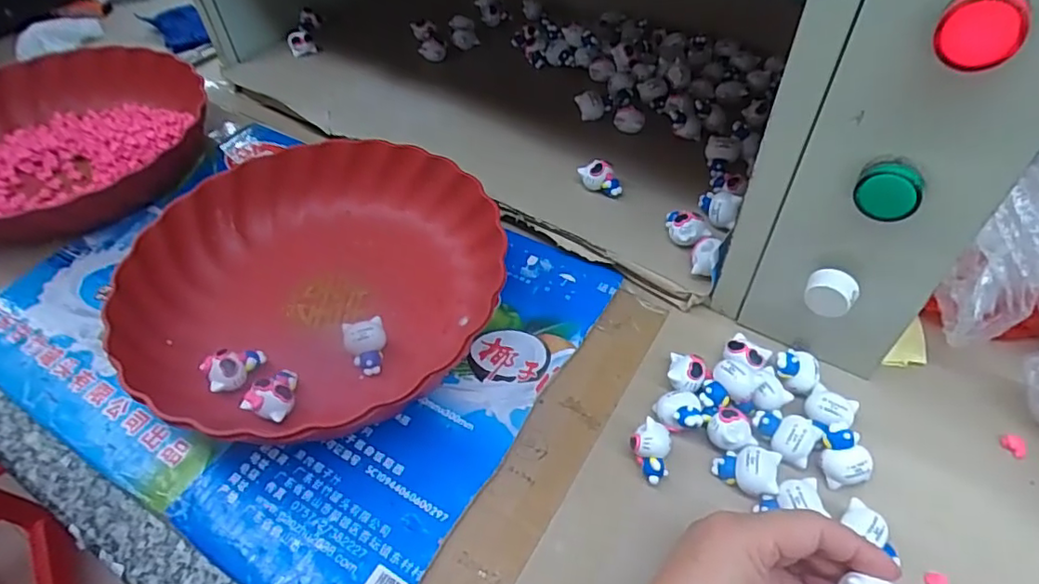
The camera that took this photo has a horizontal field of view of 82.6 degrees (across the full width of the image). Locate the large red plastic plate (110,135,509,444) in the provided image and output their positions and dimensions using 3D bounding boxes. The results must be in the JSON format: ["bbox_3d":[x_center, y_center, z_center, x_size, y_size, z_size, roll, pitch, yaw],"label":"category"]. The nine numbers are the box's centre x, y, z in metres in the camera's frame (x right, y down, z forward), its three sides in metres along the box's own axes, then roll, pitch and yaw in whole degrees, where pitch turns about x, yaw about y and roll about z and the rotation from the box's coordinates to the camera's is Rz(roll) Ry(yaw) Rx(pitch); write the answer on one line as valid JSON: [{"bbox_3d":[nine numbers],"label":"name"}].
[{"bbox_3d":[-0.136,-0.009,0.404,0.232,0.055,0.234,-1,49,1],"label":"large red plastic plate"}]

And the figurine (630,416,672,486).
[{"bbox_3d":[0.073,0.090,0.331,0.022,0.025,0.029,12,51,12],"label":"figurine"}]

